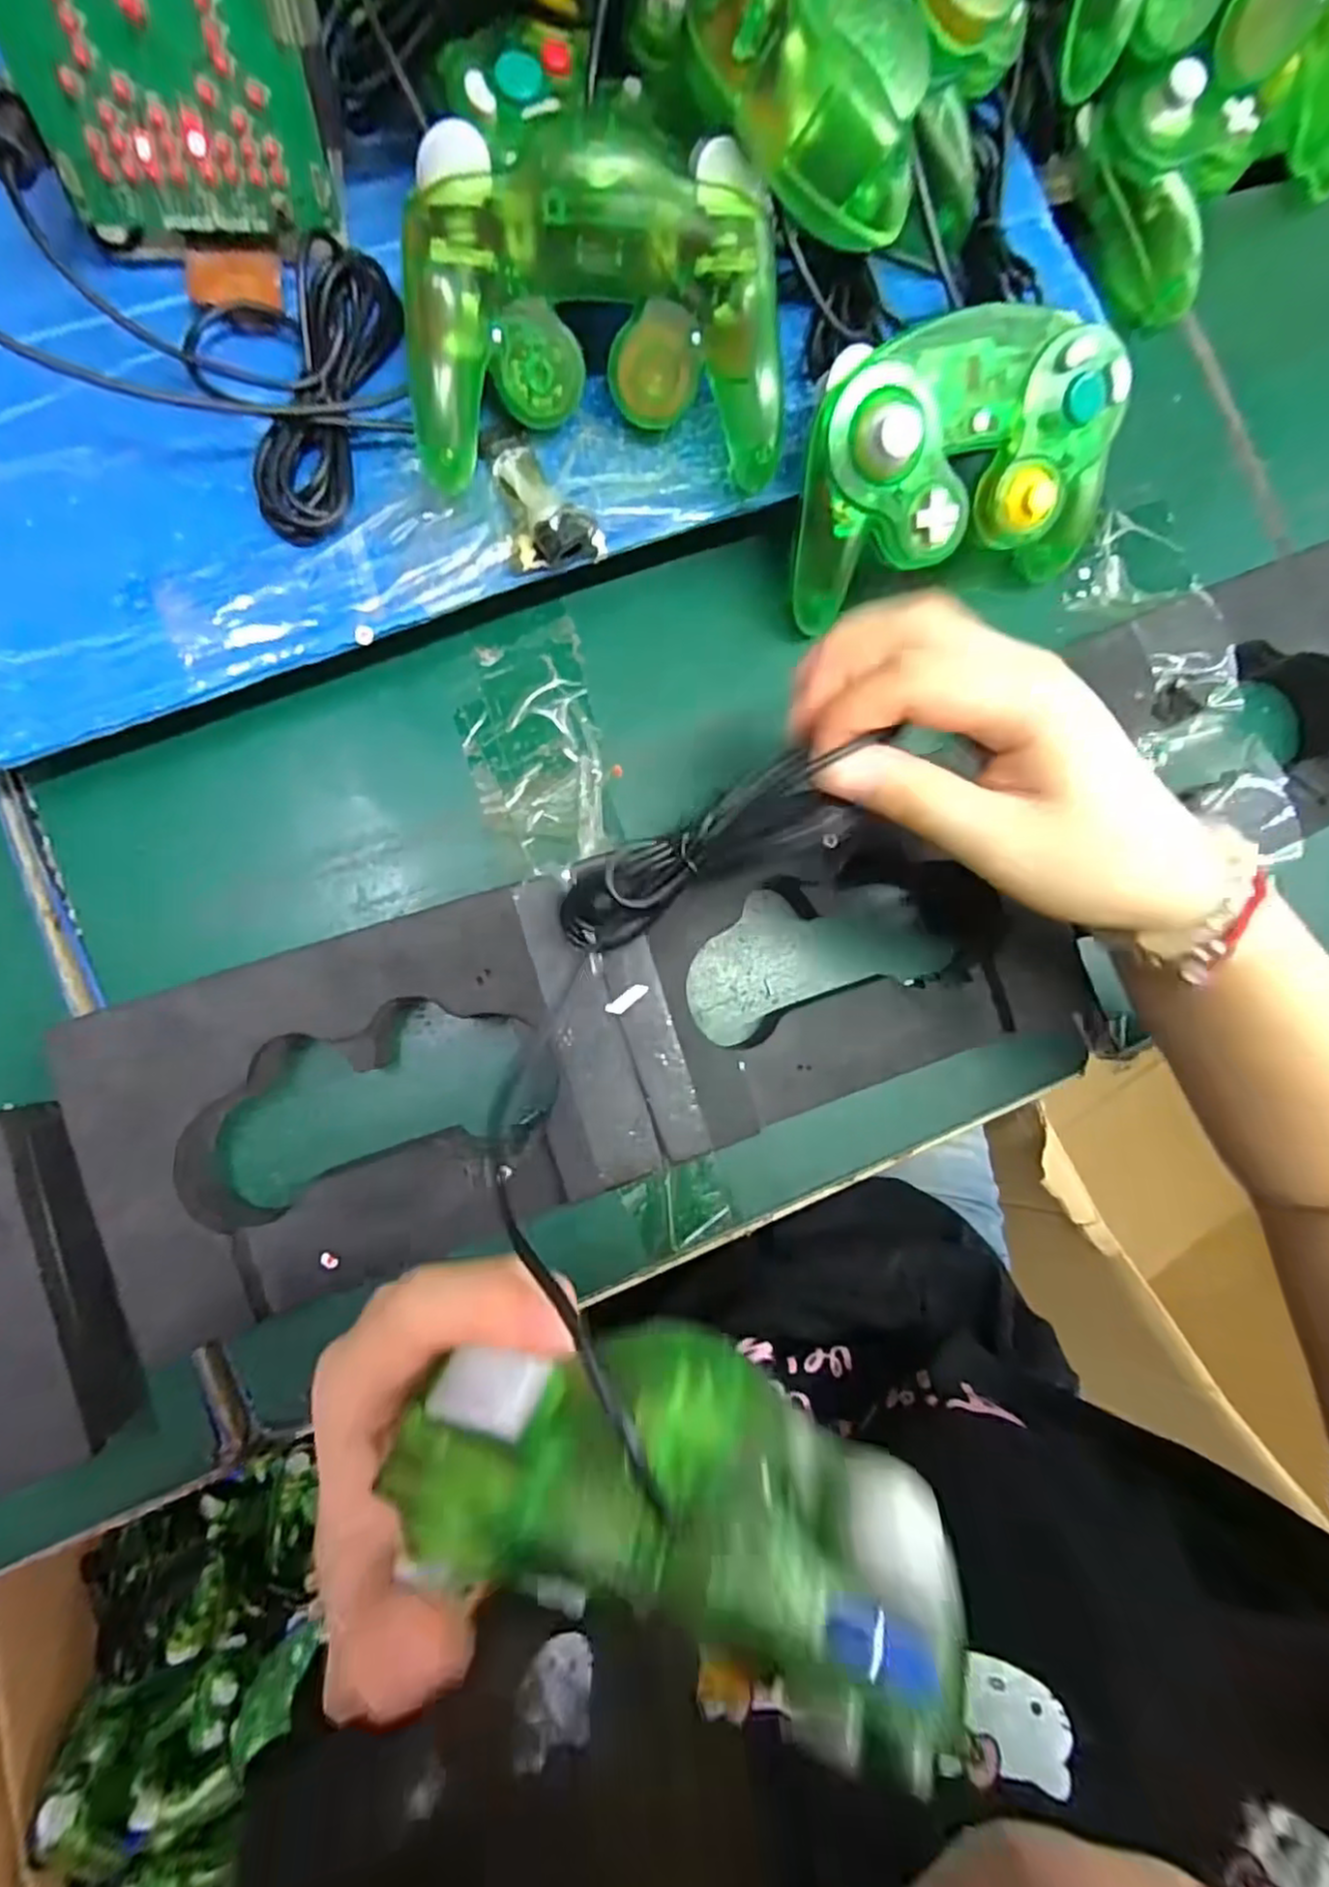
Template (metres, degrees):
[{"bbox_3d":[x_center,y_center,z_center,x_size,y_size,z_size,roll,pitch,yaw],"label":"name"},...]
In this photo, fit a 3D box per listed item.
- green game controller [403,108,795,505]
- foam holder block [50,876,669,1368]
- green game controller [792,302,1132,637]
[{"bbox_3d":[-0.024,-0.227,0.251,0.134,0.087,0.079,-6,62,-9],"label":"green game controller"},{"bbox_3d":[-0.113,0.061,0.281,0.193,0.036,0.126,-18,89,-8],"label":"foam holder block"},{"bbox_3d":[0.119,-0.196,0.294,0.137,0.068,0.095,-16,117,-4],"label":"green game controller"}]

